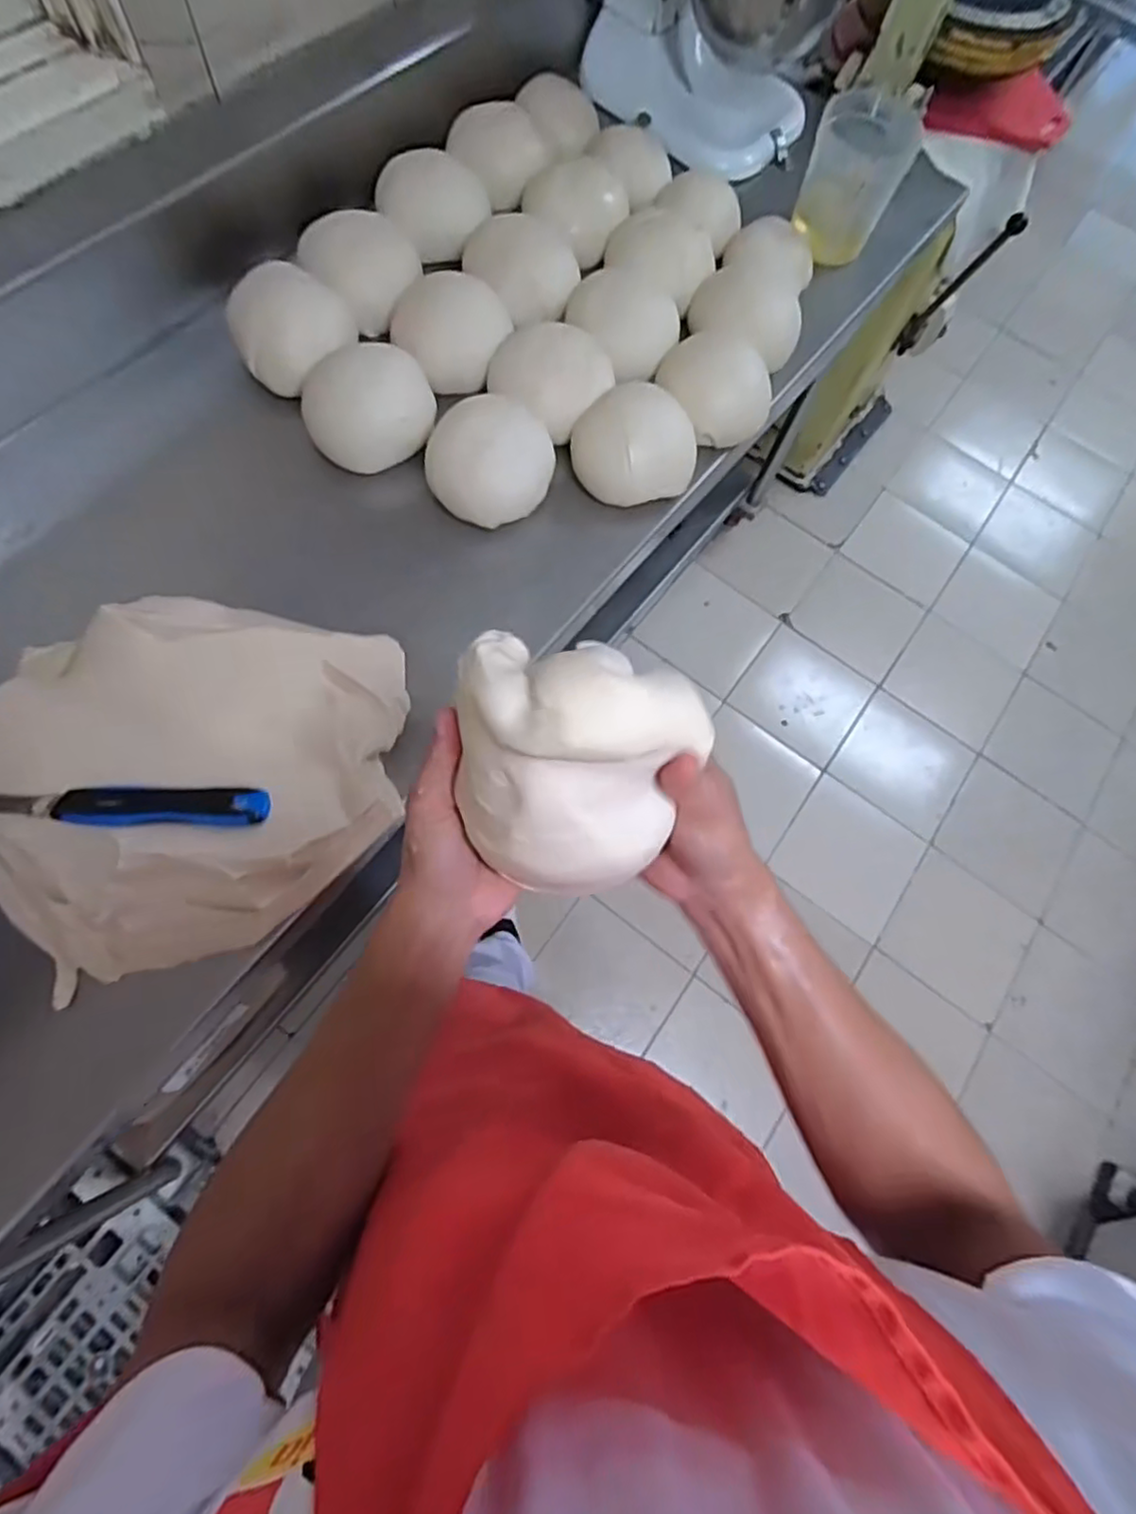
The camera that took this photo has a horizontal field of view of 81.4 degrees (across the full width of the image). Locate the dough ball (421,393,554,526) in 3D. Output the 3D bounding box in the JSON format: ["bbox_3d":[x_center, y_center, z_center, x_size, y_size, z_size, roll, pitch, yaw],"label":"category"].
[{"bbox_3d":[-0.091,-0.349,0.779,0.150,0.073,0.133,-3,71,-7],"label":"dough ball"}]

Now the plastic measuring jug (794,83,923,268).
[{"bbox_3d":[0.415,-0.845,0.966,0.141,0.146,0.179,23,70,2],"label":"plastic measuring jug"}]

